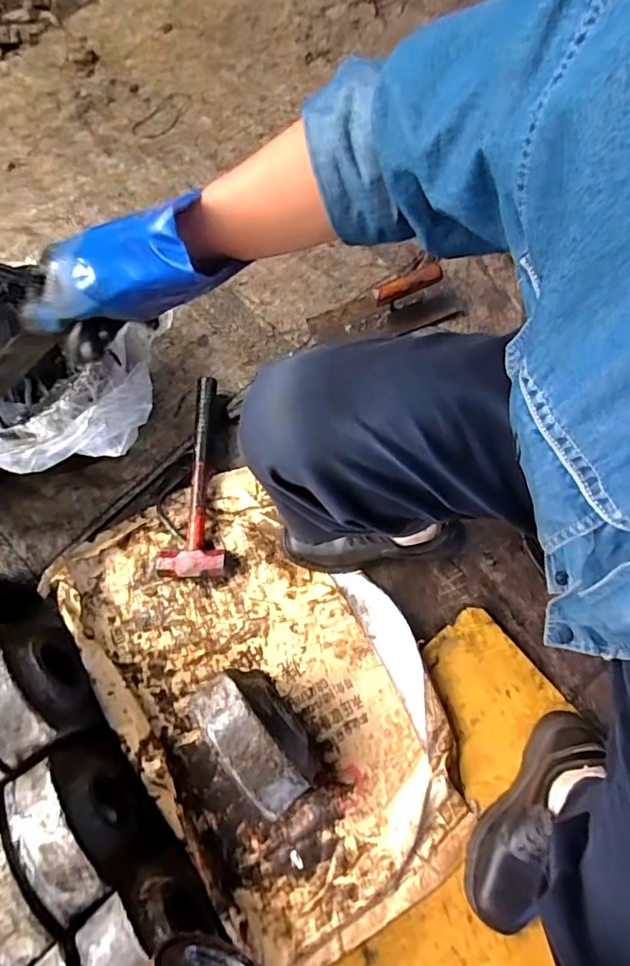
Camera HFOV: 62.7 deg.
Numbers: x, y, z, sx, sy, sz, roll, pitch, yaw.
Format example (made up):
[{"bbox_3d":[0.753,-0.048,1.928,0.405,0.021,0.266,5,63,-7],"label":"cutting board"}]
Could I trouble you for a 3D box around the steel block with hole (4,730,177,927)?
[{"bbox_3d":[-0.278,0.402,0.624,0.099,0.129,0.166,-35,77,-13],"label":"steel block with hole"}]

